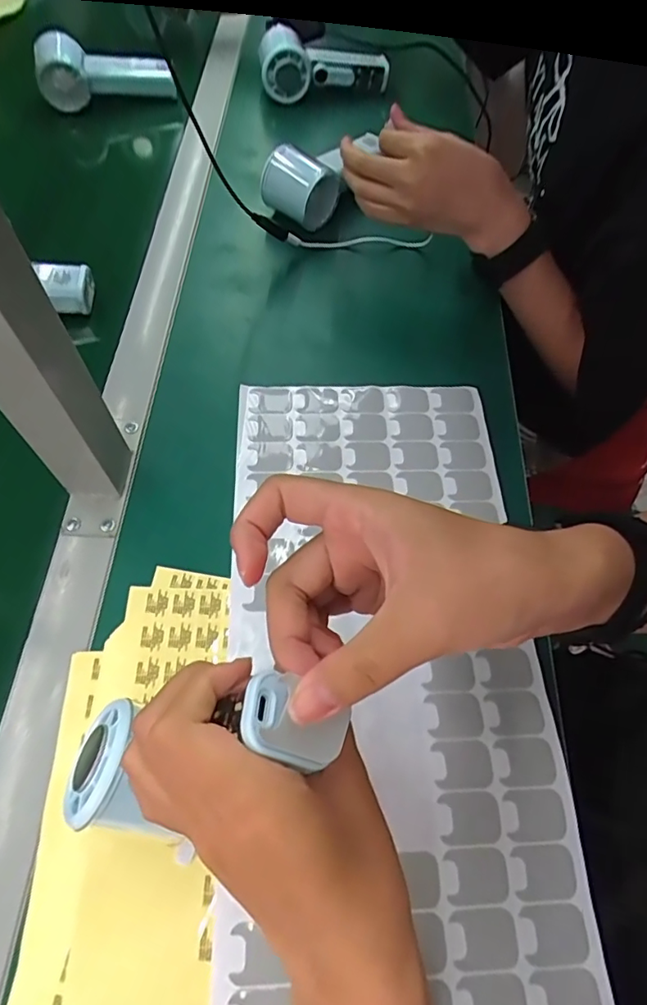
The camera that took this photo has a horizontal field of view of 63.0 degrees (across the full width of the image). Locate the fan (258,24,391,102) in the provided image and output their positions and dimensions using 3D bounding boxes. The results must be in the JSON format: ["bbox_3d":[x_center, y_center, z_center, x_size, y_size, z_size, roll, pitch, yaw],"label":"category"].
[{"bbox_3d":[-0.001,-0.515,0.616,0.144,0.047,0.064,-3,63,-4],"label":"fan"}]

